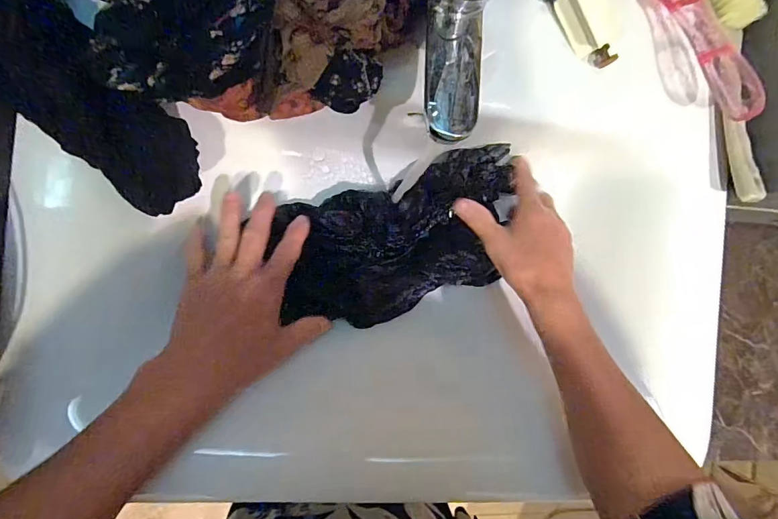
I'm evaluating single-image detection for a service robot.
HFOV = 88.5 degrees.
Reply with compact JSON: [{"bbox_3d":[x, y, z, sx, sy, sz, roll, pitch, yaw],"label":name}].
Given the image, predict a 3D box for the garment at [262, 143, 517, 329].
[{"bbox_3d":[0.014,-0.019,0.392,0.238,0.046,0.128,-19,94,-9],"label":"garment"}]

